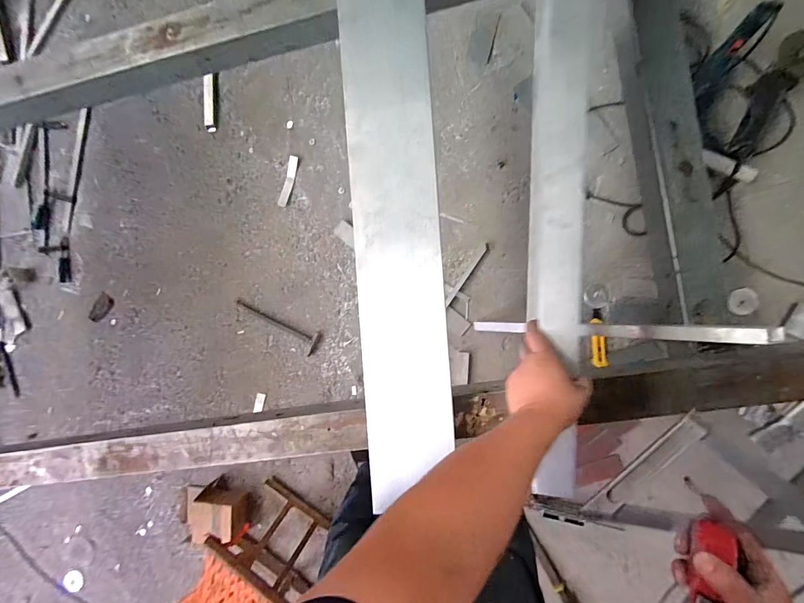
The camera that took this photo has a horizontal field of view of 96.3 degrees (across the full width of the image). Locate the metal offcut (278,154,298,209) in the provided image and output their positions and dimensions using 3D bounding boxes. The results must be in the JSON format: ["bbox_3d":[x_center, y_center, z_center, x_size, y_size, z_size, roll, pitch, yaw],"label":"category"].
[{"bbox_3d":[-0.360,-0.380,1.144,0.032,0.012,0.157,17,93,7],"label":"metal offcut"}]

